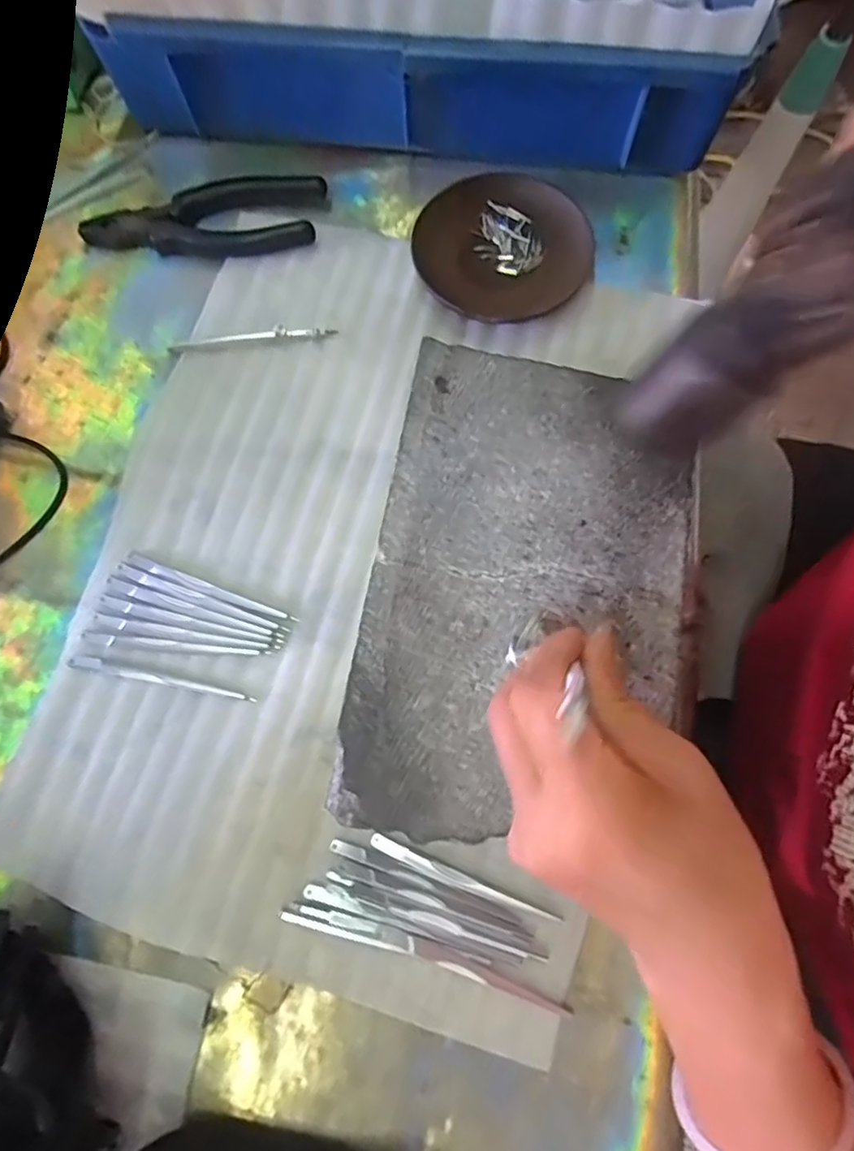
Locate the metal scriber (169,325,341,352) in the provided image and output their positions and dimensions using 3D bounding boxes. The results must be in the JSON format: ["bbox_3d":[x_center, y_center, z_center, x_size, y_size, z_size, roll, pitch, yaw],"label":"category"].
[{"bbox_3d":[-0.114,-0.155,0.382,0.109,0.007,0.006,-5,76,0],"label":"metal scriber"}]

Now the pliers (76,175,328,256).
[{"bbox_3d":[-0.152,-0.242,0.401,0.163,0.013,0.053,-4,76,1],"label":"pliers"}]

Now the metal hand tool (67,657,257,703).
[{"bbox_3d":[-0.150,0.059,0.334,0.109,0.004,0.006,12,77,4],"label":"metal hand tool"}]

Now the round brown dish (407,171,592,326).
[{"bbox_3d":[0.050,-0.217,0.389,0.115,0.013,0.109,0,76,2],"label":"round brown dish"}]

